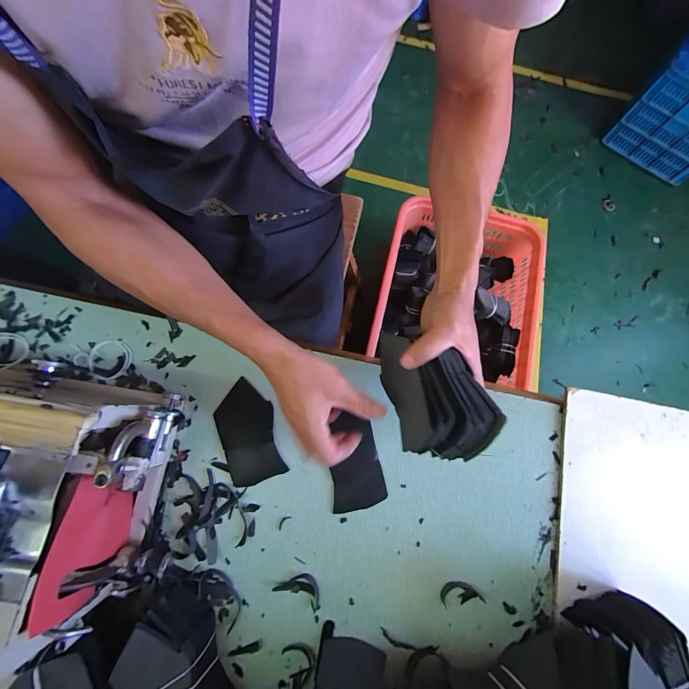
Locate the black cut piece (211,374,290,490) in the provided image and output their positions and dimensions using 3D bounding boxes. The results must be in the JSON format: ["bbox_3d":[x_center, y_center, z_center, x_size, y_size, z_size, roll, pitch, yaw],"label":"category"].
[{"bbox_3d":[-0.133,0.120,0.427,0.075,0.007,0.134,-19,81,-7],"label":"black cut piece"}]

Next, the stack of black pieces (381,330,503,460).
[{"bbox_3d":[0.094,0.049,0.333,0.078,0.093,0.143,-12,77,-4],"label":"stack of black pieces"}]

